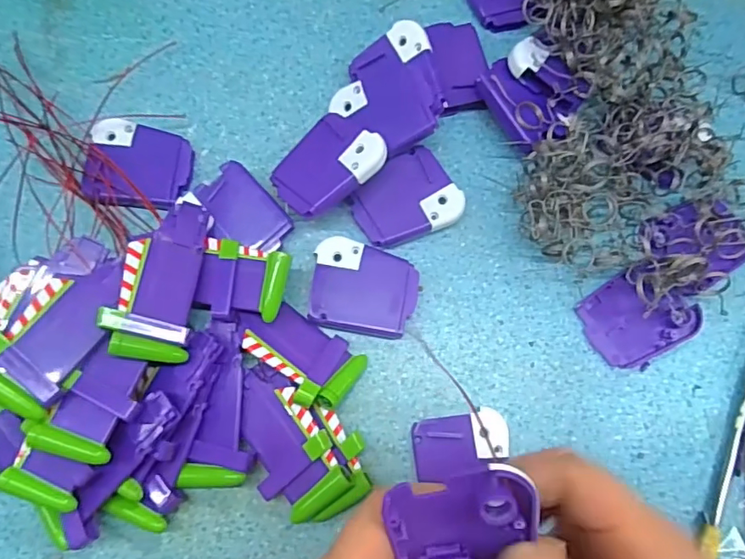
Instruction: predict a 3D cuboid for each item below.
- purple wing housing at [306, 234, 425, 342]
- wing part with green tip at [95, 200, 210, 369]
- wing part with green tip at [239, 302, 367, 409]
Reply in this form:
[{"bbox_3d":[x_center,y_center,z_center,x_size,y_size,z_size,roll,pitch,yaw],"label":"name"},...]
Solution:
[{"bbox_3d":[-0.004,0.006,0.306,0.059,0.013,0.051,10,79,1],"label":"purple wing housing"},{"bbox_3d":[-0.114,-0.002,0.279,0.043,0.008,0.088,12,66,-27],"label":"wing part with green tip"},{"bbox_3d":[-0.042,0.040,0.290,0.070,0.007,0.045,33,48,12],"label":"wing part with green tip"}]

